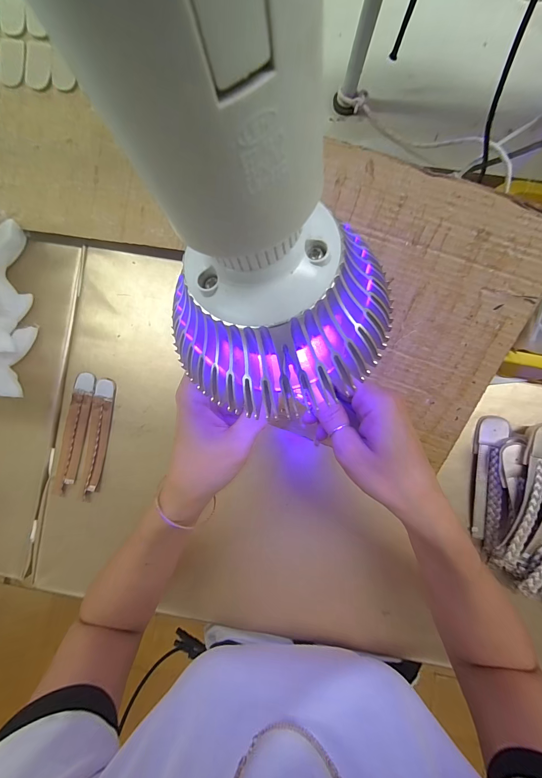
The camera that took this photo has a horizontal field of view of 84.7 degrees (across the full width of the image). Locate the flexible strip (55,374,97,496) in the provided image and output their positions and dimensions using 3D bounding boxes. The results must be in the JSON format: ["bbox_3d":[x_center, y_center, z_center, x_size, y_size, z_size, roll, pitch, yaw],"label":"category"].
[{"bbox_3d":[-0.247,0.054,0.373,0.026,0.009,0.147,10,92,3],"label":"flexible strip"}]

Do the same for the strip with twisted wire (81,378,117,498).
[{"bbox_3d":[-0.218,0.062,0.370,0.025,0.008,0.146,9,92,3],"label":"strip with twisted wire"}]

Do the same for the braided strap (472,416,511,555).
[{"bbox_3d":[0.249,0.108,0.343,0.027,0.025,0.150,7,92,3],"label":"braided strap"}]

